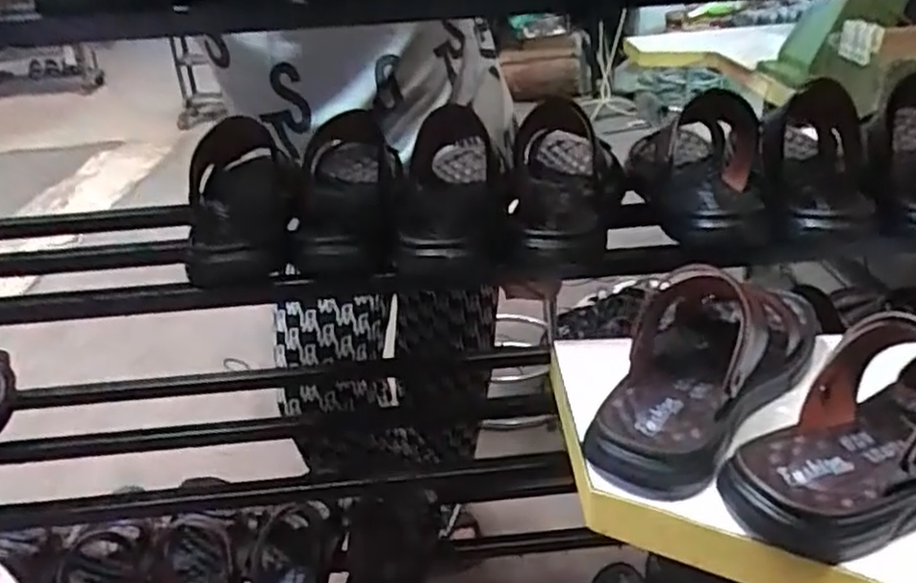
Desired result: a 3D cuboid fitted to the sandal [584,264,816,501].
[{"bbox_3d":[0.194,0.045,0.551,0.101,0.083,0.263,16,34,32],"label":"sandal"}]

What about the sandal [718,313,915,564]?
[{"bbox_3d":[0.300,0.076,0.468,0.260,0.098,0.099,-17,31,-22],"label":"sandal"}]

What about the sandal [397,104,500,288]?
[{"bbox_3d":[-0.010,-0.110,0.711,0.100,0.110,0.266,-3,28,2],"label":"sandal"}]

